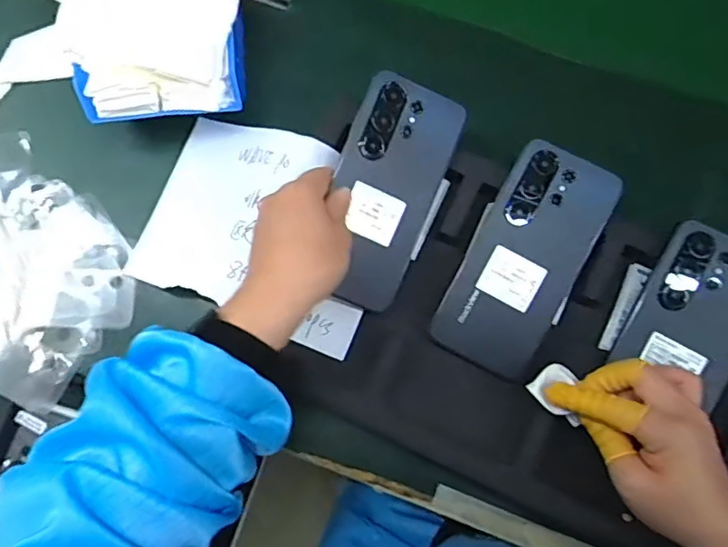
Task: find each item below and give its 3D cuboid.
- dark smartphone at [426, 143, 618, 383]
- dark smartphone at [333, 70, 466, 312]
[{"bbox_3d":[0.120,-0.011,0.407,0.079,0.014,0.166,27,92,6],"label":"dark smartphone"},{"bbox_3d":[0.018,-0.059,0.412,0.080,0.016,0.166,21,87,-14],"label":"dark smartphone"}]

